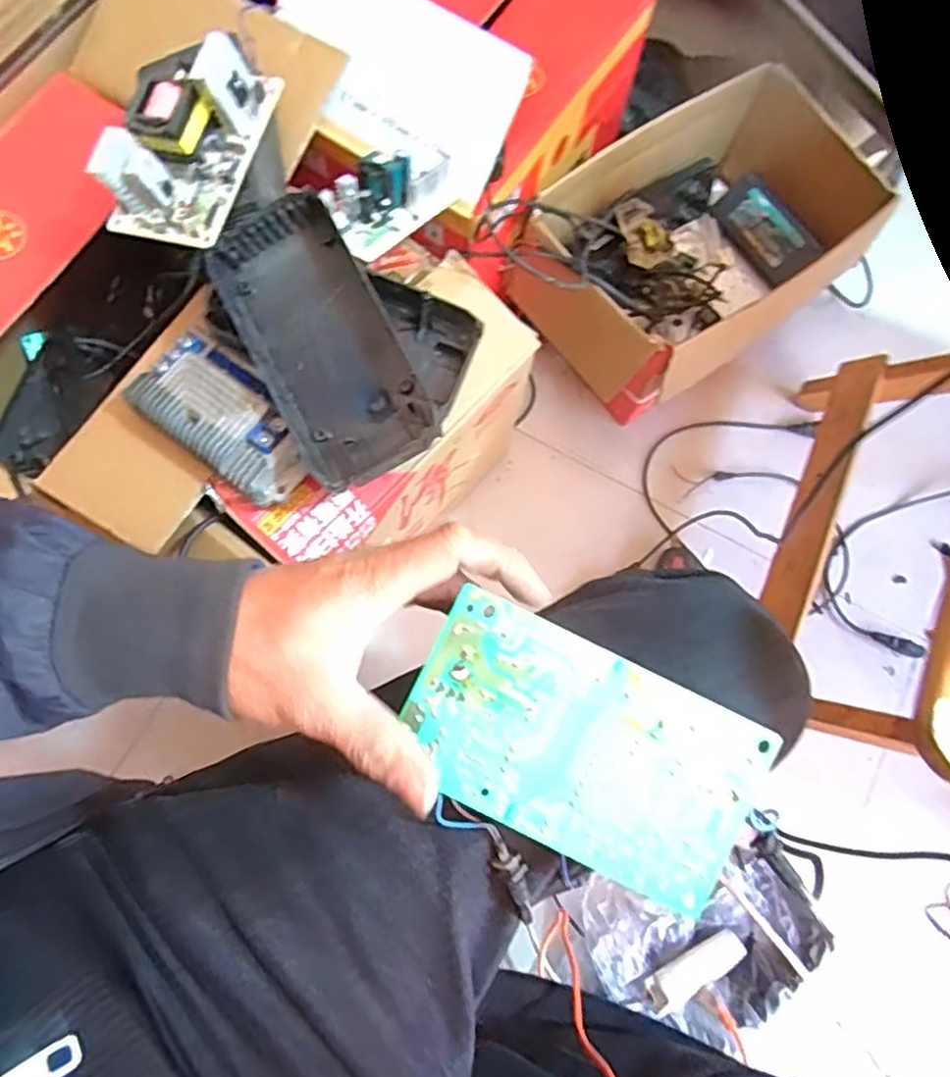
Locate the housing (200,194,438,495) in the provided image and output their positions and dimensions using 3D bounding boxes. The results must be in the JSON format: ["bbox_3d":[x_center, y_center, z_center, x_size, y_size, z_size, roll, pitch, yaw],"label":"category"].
[{"bbox_3d":[-0.119,-0.148,0.521,0.106,0.033,0.221,-29,87,7],"label":"housing"}]

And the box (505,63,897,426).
[{"bbox_3d":[0.286,-0.372,0.881,0.458,0.177,0.282,-36,79,-11],"label":"box"}]

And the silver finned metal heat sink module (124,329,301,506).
[{"bbox_3d":[-0.205,-0.097,0.546,0.153,0.030,0.079,41,77,9],"label":"silver finned metal heat sink module"}]

